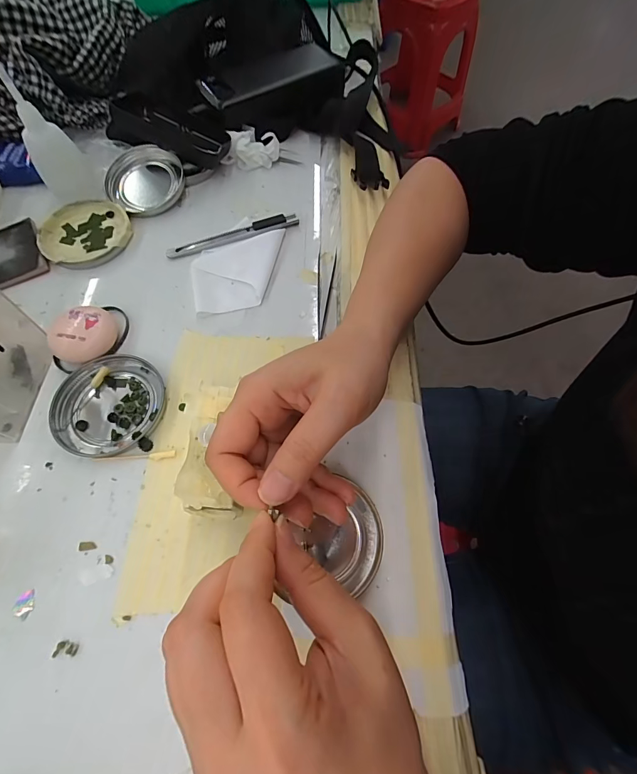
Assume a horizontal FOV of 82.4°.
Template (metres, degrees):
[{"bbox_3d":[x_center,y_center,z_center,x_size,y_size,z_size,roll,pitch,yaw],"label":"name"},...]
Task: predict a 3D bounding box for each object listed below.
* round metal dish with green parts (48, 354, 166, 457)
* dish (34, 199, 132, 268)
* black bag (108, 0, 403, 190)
[{"bbox_3d":[-0.156,0.012,0.270,0.078,0.010,0.073,0,65,0],"label":"round metal dish with green parts"},{"bbox_3d":[-0.218,-0.144,0.342,0.079,0.010,0.079,0,65,0],"label":"dish"},{"bbox_3d":[-0.071,-0.363,0.408,0.331,0.080,0.294,12,65,5],"label":"black bag"}]

